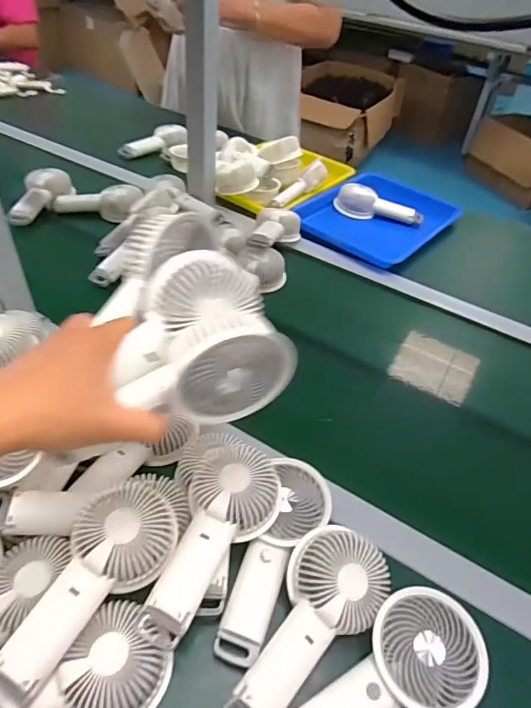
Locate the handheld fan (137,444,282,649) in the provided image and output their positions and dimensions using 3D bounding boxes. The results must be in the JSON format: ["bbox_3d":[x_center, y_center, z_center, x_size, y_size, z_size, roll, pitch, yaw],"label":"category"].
[{"bbox_3d":[-0.049,0.163,0.419,0.080,0.050,0.169,22,46,14],"label":"handheld fan"}]

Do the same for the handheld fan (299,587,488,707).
[{"bbox_3d":[0.093,0.264,0.373,0.181,0.036,0.085,-20,51,-26],"label":"handheld fan"}]

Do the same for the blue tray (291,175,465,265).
[{"bbox_3d":[0.229,-0.292,0.967,0.259,0.039,0.325,34,50,24],"label":"blue tray"}]

